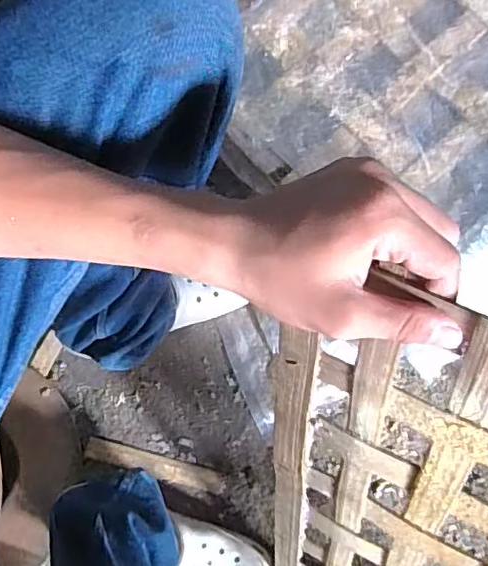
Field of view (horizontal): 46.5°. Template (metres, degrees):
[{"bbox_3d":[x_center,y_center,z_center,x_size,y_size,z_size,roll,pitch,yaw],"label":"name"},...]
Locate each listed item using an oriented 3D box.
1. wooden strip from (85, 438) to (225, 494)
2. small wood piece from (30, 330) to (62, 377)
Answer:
[{"bbox_3d":[-0.112,0.230,0.712,0.176,0.007,0.026,14,76,3],"label":"wooden strip"},{"bbox_3d":[-0.256,0.091,0.738,0.026,0.012,0.054,31,79,-26],"label":"small wood piece"}]

